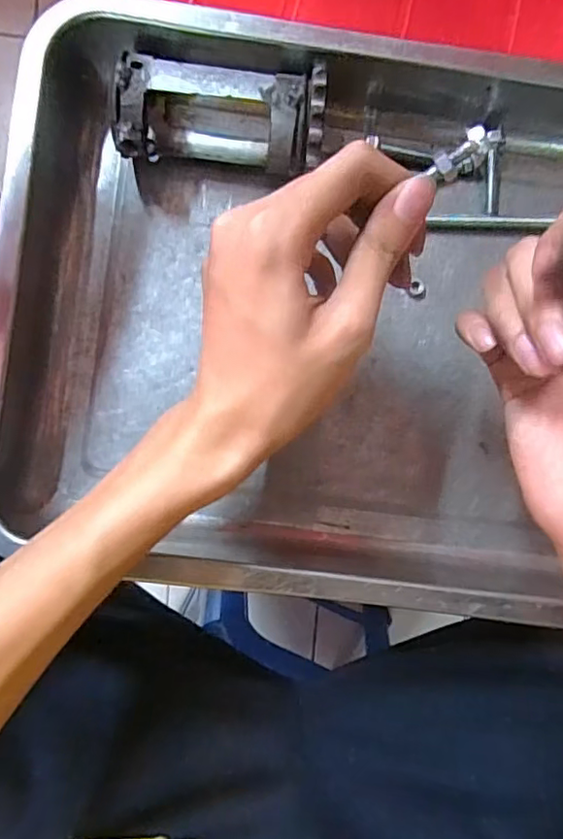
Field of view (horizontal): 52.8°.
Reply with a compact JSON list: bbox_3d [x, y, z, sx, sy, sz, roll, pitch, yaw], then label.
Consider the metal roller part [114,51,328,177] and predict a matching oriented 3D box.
[{"bbox_3d":[-0.031,-0.157,0.303,0.102,0.050,0.047,3,95,-3],"label":"metal roller part"}]

